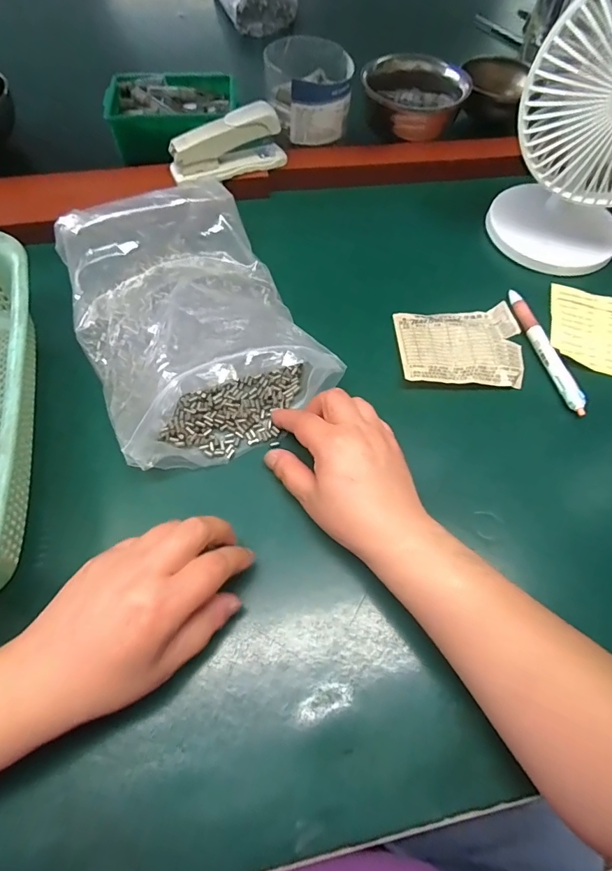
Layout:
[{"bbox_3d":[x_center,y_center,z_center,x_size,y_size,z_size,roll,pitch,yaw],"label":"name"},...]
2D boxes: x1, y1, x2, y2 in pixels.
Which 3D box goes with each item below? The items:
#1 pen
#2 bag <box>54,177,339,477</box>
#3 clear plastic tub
[{"bbox_3d":[0.216,-0.079,0.411,0.013,0.018,0.141,-10,62,-8],"label":"pen"},{"bbox_3d":[-0.096,-0.100,0.372,0.173,0.072,0.235,-26,67,-14],"label":"bag"},{"bbox_3d":[0.003,-0.395,0.521,0.095,0.064,0.099,1,61,-2],"label":"clear plastic tub"}]

